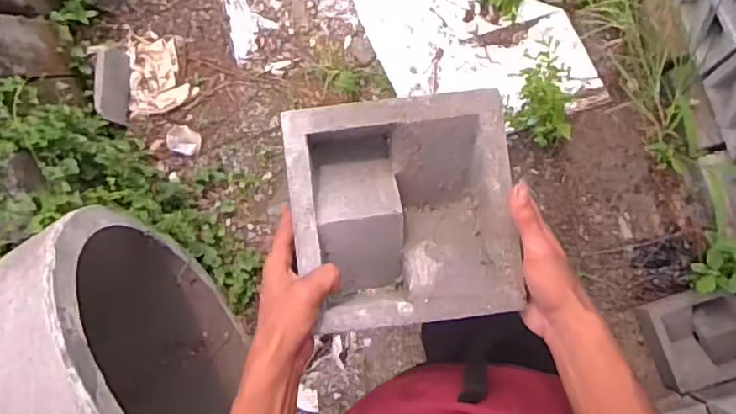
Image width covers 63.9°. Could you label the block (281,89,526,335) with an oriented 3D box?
[{"bbox_3d":[0.034,0.007,0.548,0.191,0.082,0.195,-6,83,5],"label":"block"}]

